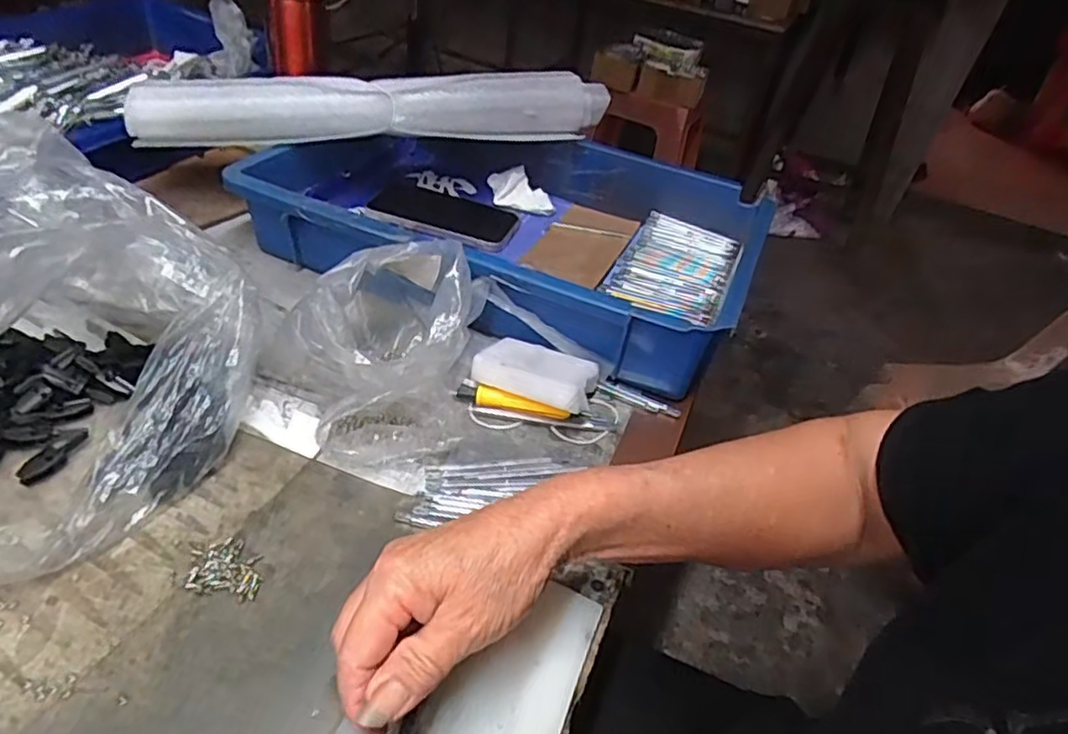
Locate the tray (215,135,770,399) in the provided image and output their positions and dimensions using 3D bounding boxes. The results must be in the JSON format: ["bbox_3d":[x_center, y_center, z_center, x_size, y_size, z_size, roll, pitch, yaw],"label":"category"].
[{"bbox_3d":[-0.026,-0.131,0.609,0.428,0.085,0.278,17,39,8],"label":"tray"}]

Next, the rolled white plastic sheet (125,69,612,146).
[{"bbox_3d":[-0.135,-0.242,0.616,0.427,0.055,0.043,-6,42,-20],"label":"rolled white plastic sheet"}]

